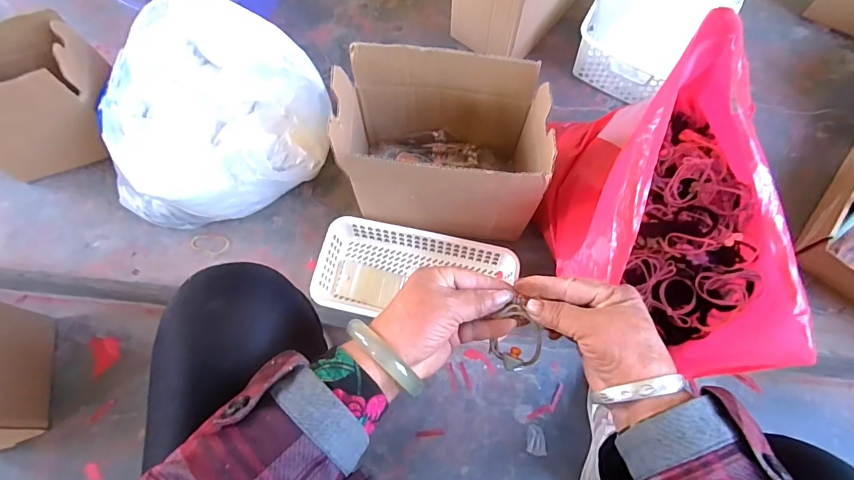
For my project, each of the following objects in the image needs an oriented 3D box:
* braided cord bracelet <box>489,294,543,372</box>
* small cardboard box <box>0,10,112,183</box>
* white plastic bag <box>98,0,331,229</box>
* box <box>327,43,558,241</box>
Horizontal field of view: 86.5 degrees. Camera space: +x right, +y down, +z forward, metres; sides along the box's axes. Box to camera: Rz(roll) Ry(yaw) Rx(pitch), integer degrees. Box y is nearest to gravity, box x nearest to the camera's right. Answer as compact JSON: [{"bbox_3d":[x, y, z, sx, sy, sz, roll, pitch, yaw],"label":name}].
[{"bbox_3d":[0.075,0.077,0.371,0.039,0.009,0.058,18,95,19],"label":"braided cord bracelet"},{"bbox_3d":[-0.558,-0.191,0.656,0.231,0.190,0.119,-21,71,-8],"label":"small cardboard box"},{"bbox_3d":[-0.303,-0.166,0.641,0.292,0.182,0.247,-13,69,-5],"label":"white plastic bag"},{"bbox_3d":[0.017,-0.111,0.576,0.241,0.188,0.146,9,70,3],"label":"box"}]

